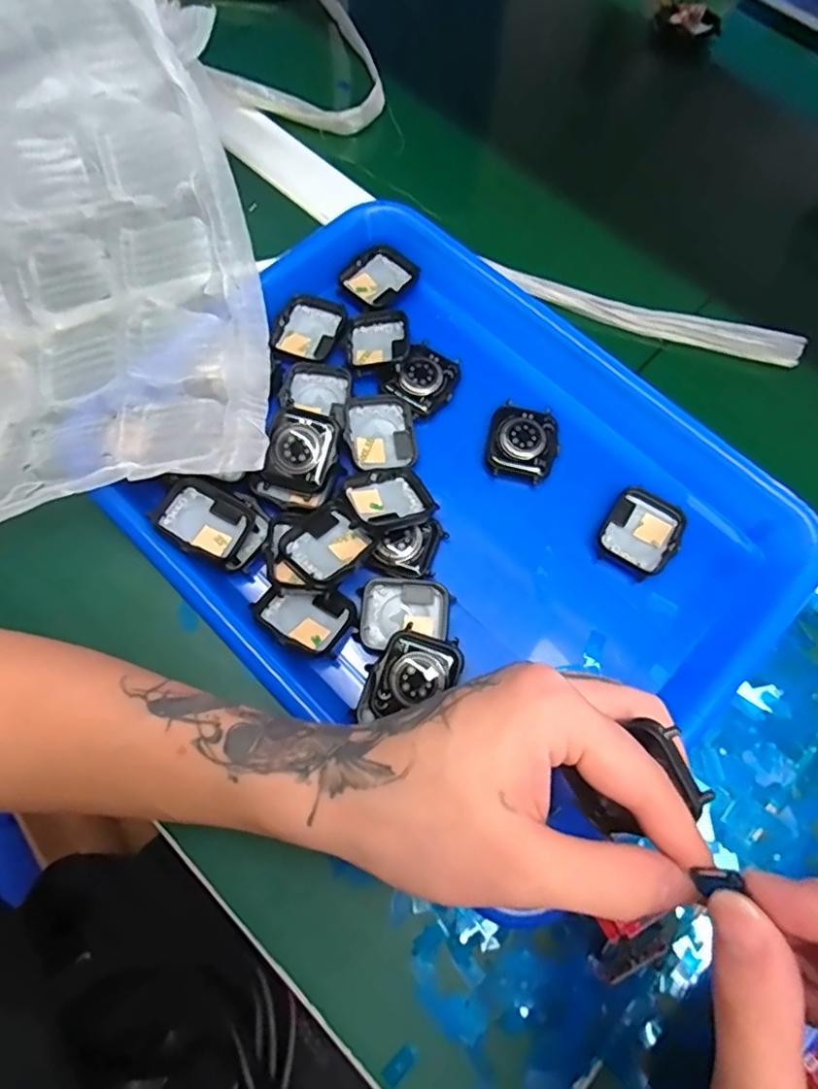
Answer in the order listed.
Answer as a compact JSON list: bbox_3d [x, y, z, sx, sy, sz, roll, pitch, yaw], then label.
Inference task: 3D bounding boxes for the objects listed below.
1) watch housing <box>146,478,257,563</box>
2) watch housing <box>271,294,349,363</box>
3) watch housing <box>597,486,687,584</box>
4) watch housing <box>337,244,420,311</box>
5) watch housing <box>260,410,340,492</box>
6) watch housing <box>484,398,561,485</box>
[{"bbox_3d":[-0.104,-0.012,0.304,0.043,0.010,0.037,31,56,-16],"label":"watch housing"},{"bbox_3d":[-0.057,-0.127,0.354,0.037,0.009,0.043,23,71,8],"label":"watch housing"},{"bbox_3d":[0.123,-0.006,0.317,0.038,0.008,0.042,32,73,11],"label":"watch housing"},{"bbox_3d":[-0.016,-0.165,0.371,0.036,0.013,0.044,42,75,14],"label":"watch housing"},{"bbox_3d":[-0.056,-0.049,0.315,0.034,0.010,0.041,13,92,-3],"label":"watch housing"},{"bbox_3d":[0.063,-0.056,0.332,0.039,0.011,0.042,9,70,3],"label":"watch housing"}]

